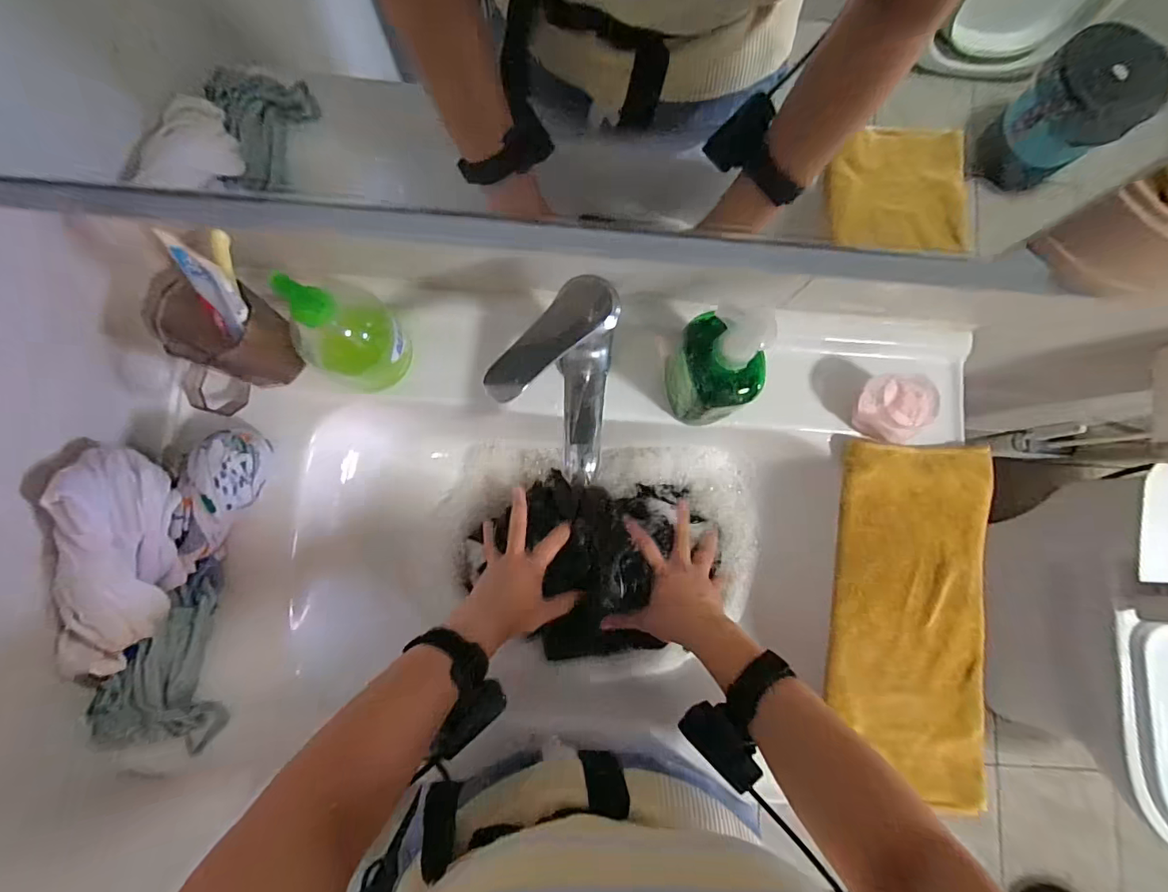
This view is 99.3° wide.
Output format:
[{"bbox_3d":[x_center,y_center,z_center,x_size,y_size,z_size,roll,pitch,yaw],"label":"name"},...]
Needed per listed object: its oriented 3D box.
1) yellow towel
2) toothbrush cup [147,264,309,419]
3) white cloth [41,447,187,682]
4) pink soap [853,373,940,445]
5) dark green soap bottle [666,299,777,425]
[{"bbox_3d":[0.322,0.165,0.491,0.135,0.032,0.327,7,83,-2],"label":"yellow towel"},{"bbox_3d":[-0.323,-0.084,0.449,0.080,0.095,0.108,18,83,0],"label":"toothbrush cup"},{"bbox_3d":[-0.375,0.092,0.399,0.055,0.067,0.180,7,97,-2],"label":"white cloth"},{"bbox_3d":[0.306,-0.037,0.496,0.071,0.055,0.067,0,83,-2],"label":"pink soap"},{"bbox_3d":[0.115,-0.063,0.427,0.077,0.156,0.060,24,83,1],"label":"dark green soap bottle"}]

